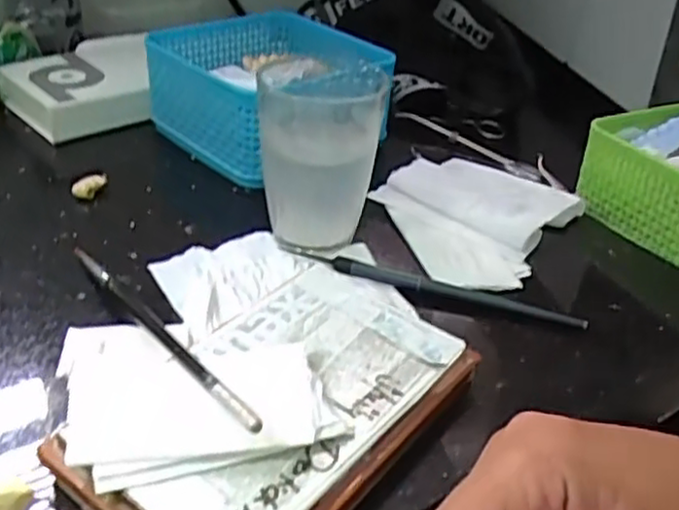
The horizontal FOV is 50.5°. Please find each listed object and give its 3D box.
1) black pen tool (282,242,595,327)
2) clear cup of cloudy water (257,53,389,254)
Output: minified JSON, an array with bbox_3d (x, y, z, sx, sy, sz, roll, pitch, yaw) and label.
[{"bbox_3d":[0.044,0.016,0.373,0.160,0.005,0.014,14,35,12],"label":"black pen tool"},{"bbox_3d":[-0.012,-0.055,0.391,0.061,0.087,0.073,1,34,-7],"label":"clear cup of cloudy water"}]

